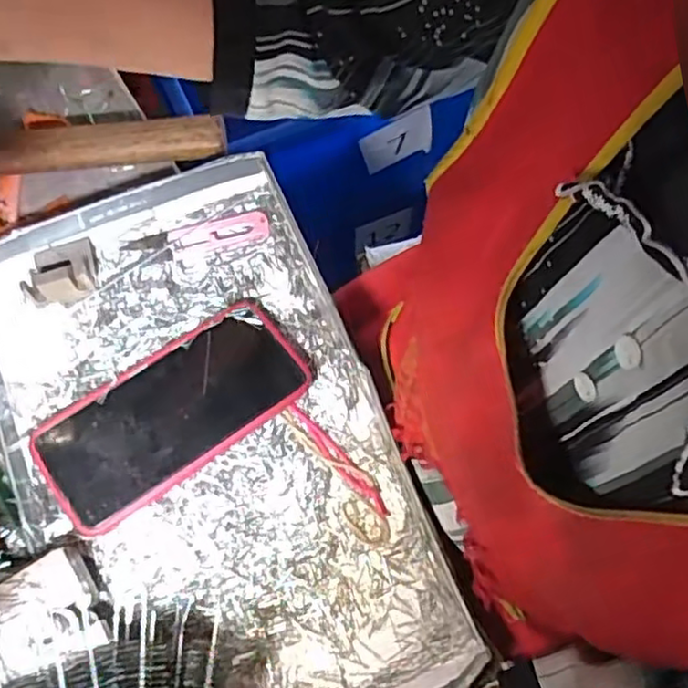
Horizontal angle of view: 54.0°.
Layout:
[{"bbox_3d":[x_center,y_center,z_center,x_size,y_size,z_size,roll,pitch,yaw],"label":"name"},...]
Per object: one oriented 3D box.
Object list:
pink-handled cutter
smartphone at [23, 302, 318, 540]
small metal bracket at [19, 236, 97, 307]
[{"bbox_3d":[-0.101,-0.075,0.470,0.097,0.004,0.026,-14,71,-5],"label":"pink-handled cutter"},{"bbox_3d":[-0.102,0.039,0.413,0.161,0.010,0.077,-34,71,-19],"label":"smartphone"},{"bbox_3d":[-0.189,-0.051,0.445,0.043,0.028,0.042,-21,72,-7],"label":"small metal bracket"}]

